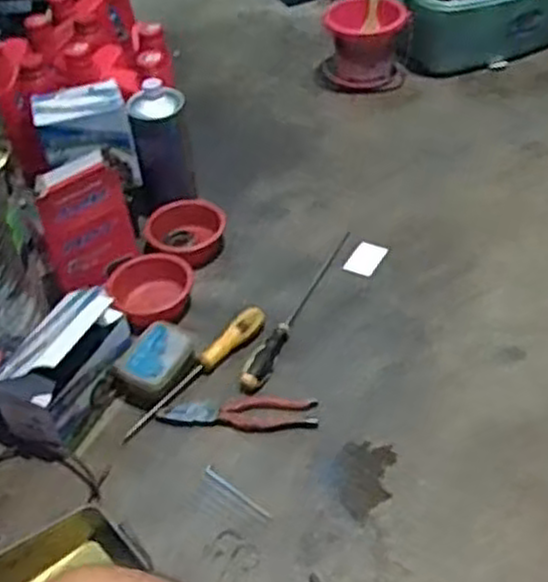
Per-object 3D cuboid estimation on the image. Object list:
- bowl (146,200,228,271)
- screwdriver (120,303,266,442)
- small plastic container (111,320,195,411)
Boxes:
[{"bbox_3d":[-0.127,-0.082,1.190,0.118,0.060,0.112,-3,44,3],"label":"bowl"},{"bbox_3d":[-0.096,0.104,1.008,0.032,0.028,0.245,28,53,30],"label":"screwdriver"},{"bbox_3d":[-0.151,0.095,1.000,0.069,0.049,0.108,22,51,25],"label":"small plastic container"}]

